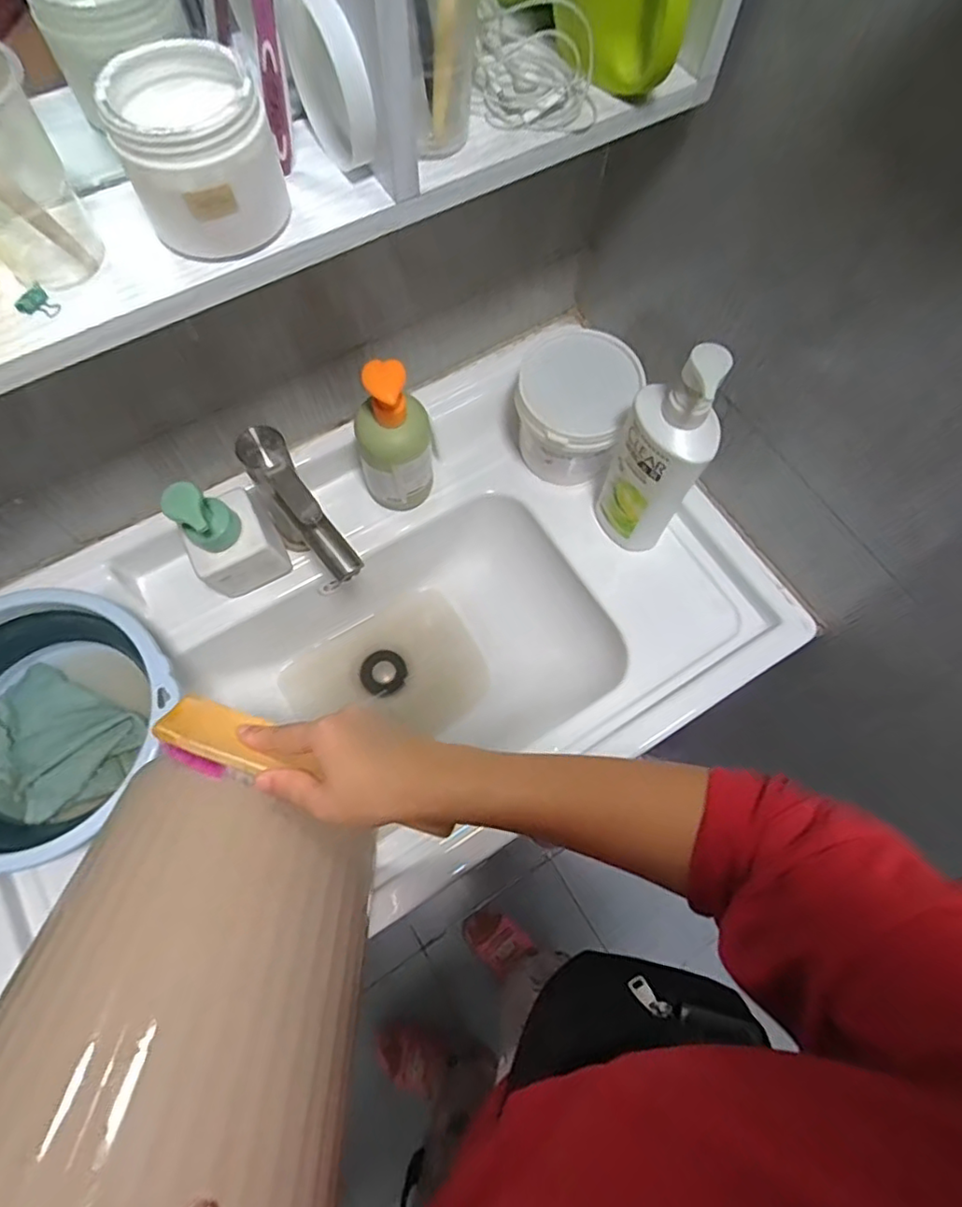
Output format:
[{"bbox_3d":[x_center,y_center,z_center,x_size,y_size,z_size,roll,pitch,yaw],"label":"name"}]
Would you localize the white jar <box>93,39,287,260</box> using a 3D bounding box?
[{"bbox_3d":[-0.150,-0.240,0.328,0.078,0.068,0.075,1,69,-2],"label":"white jar"}]

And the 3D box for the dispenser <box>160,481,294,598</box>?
[{"bbox_3d":[-0.247,-0.069,0.588,0.082,0.144,0.069,-28,72,-12],"label":"dispenser"}]

